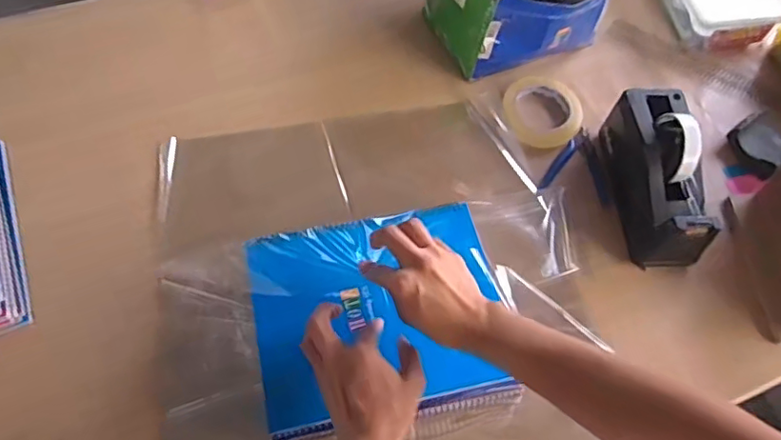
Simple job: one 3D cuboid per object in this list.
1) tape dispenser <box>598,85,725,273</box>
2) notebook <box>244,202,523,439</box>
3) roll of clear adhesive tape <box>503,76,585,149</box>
[{"bbox_3d":[0.317,-0.054,0.685,0.074,0.114,0.207,1,63,-3],"label":"tape dispenser"},{"bbox_3d":[-0.010,0.095,0.599,0.252,0.022,0.207,-9,72,-9],"label":"notebook"},{"bbox_3d":[0.204,-0.147,0.771,0.109,0.030,0.102,2,63,-3],"label":"roll of clear adhesive tape"}]

